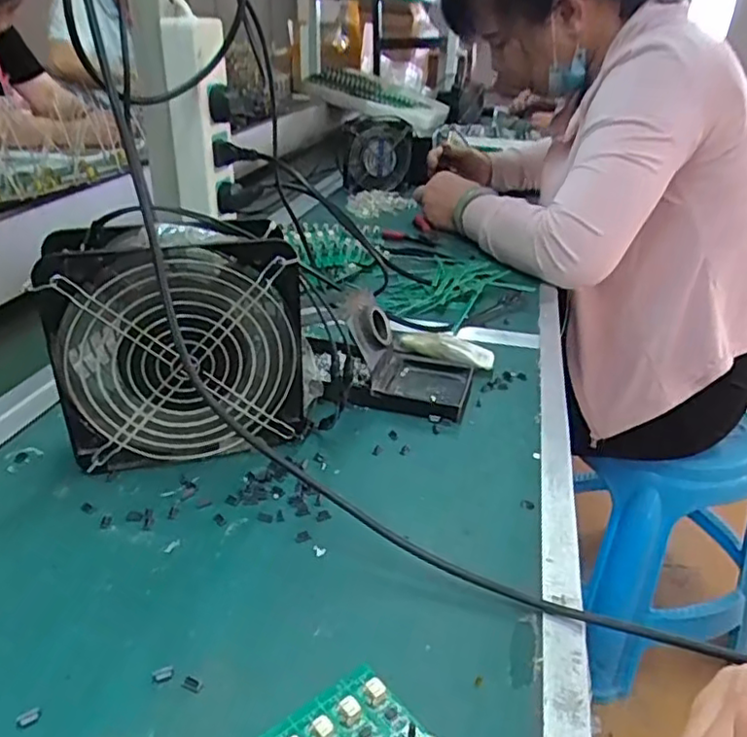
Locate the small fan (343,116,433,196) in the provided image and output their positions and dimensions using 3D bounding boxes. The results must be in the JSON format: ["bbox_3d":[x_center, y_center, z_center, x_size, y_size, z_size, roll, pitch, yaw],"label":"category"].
[{"bbox_3d":[0.023,-0.369,1.101,0.154,0.122,0.045,7,11,6],"label":"small fan"}]

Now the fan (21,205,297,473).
[{"bbox_3d":[-0.125,-0.016,0.418,0.150,0.151,0.062,-7,31,-18],"label":"fan"}]

